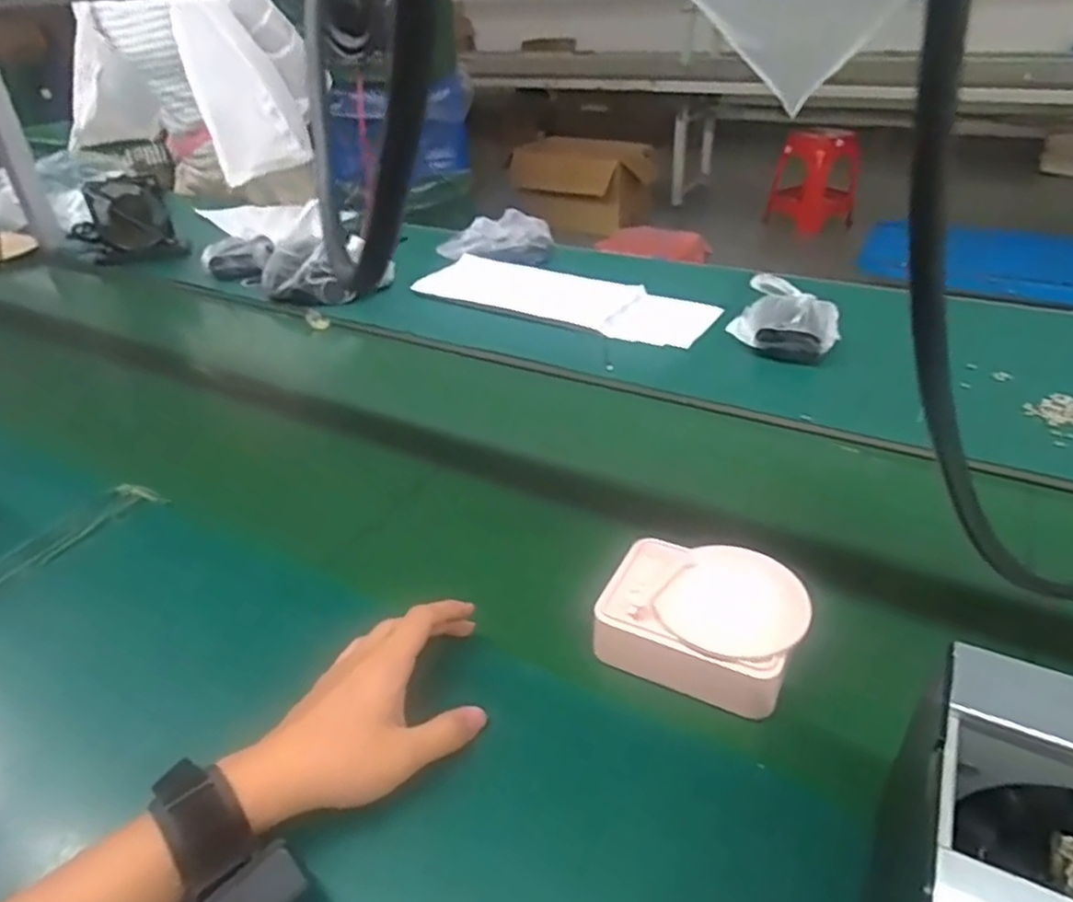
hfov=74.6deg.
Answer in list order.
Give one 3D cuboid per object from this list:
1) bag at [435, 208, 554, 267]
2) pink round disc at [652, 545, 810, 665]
[{"bbox_3d":[-0.069,-0.353,1.178,0.193,0.066,0.083,-5,34,-2],"label":"bag"},{"bbox_3d":[0.137,0.103,0.482,0.090,0.011,0.092,-2,34,2],"label":"pink round disc"}]

